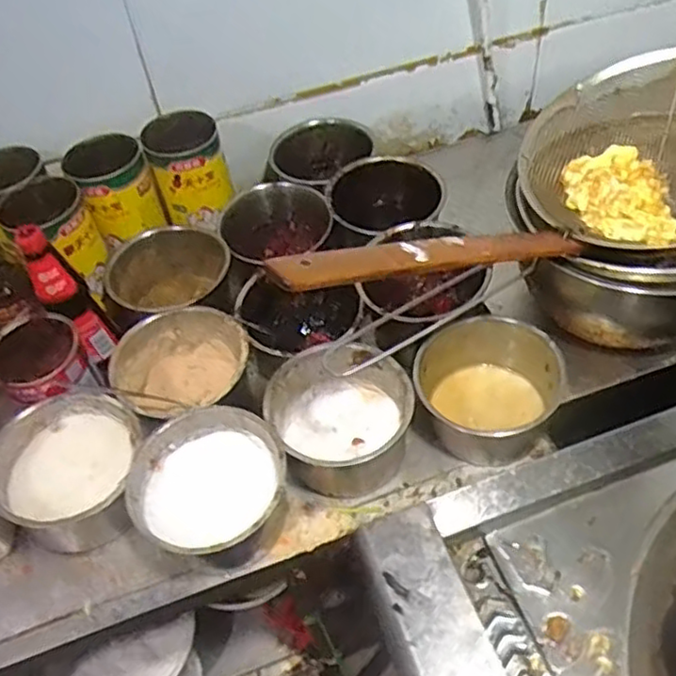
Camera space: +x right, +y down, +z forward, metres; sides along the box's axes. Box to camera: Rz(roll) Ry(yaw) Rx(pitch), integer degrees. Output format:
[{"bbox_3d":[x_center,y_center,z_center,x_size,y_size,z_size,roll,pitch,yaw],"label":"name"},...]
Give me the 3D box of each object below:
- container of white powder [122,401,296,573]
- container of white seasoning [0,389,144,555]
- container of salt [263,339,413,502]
[{"bbox_3d":[-0.128,0.159,0.715,0.146,0.090,0.148,-3,51,4],"label":"container of white powder"},{"bbox_3d":[-0.273,0.145,0.731,0.146,0.101,0.146,-3,51,4],"label":"container of white seasoning"},{"bbox_3d":[0.004,0.087,0.760,0.146,0.081,0.149,-3,51,4],"label":"container of salt"}]

